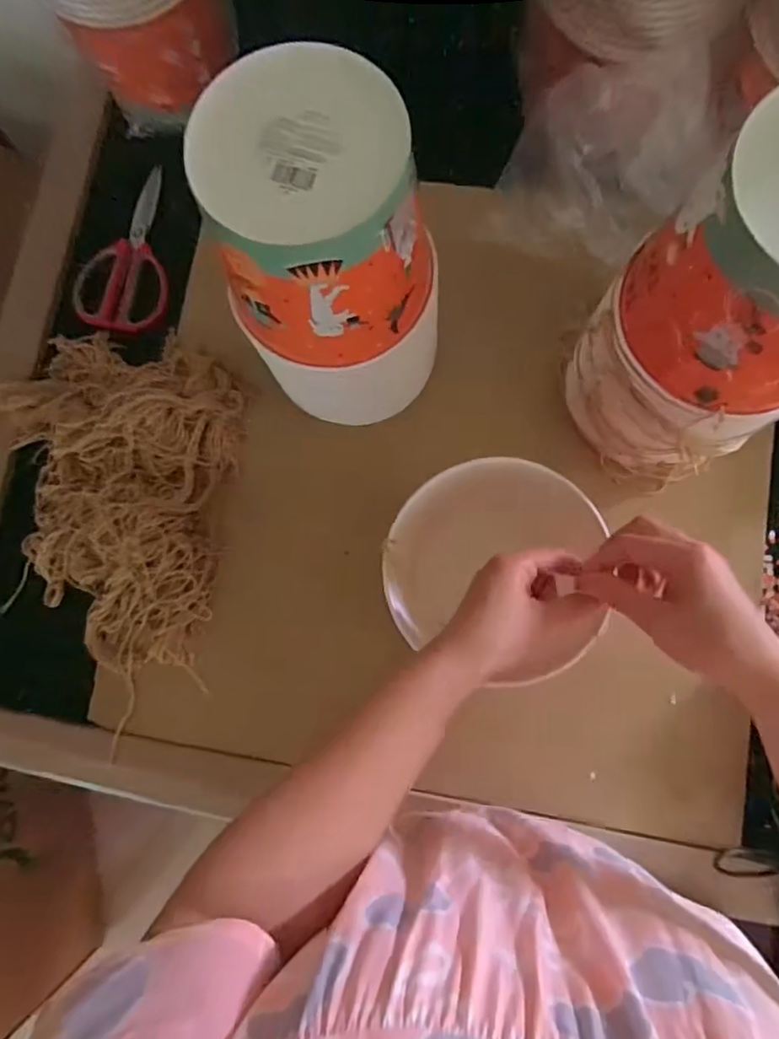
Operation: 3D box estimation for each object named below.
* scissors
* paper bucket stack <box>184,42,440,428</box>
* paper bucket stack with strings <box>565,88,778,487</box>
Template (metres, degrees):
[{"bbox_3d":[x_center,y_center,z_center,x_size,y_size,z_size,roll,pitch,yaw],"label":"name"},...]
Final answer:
[{"bbox_3d":[-0.274,-0.280,0.622,0.087,0.020,0.183,1,81,3],"label":"scissors"},{"bbox_3d":[-0.037,-0.178,0.471,0.148,0.282,0.141,-2,81,3],"label":"paper bucket stack"},{"bbox_3d":[0.239,-0.127,0.426,0.139,0.265,0.137,-27,81,-1],"label":"paper bucket stack with strings"}]

